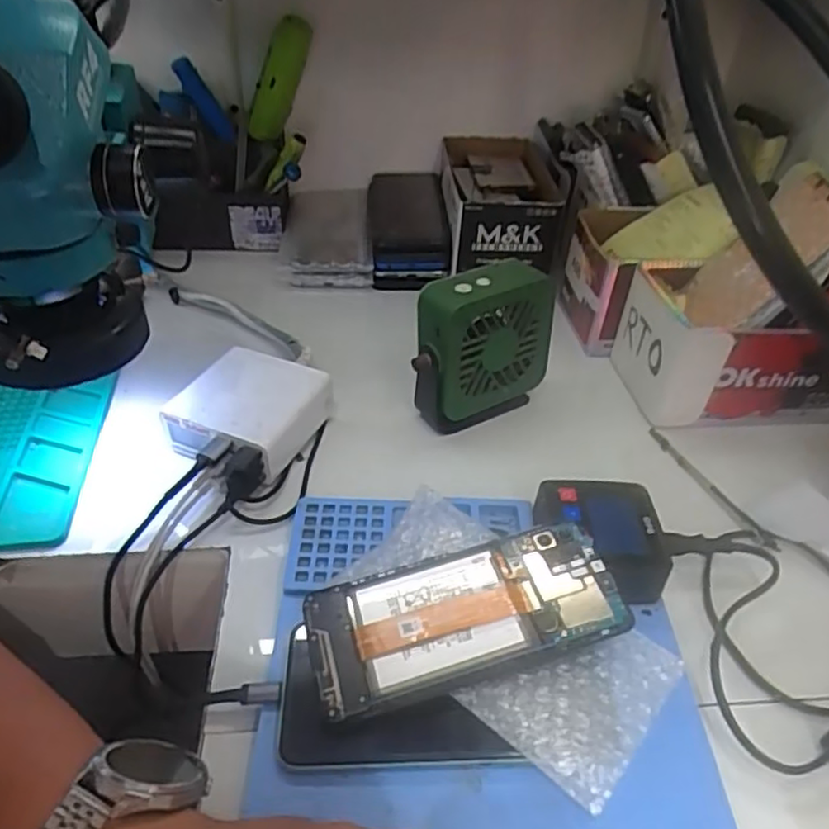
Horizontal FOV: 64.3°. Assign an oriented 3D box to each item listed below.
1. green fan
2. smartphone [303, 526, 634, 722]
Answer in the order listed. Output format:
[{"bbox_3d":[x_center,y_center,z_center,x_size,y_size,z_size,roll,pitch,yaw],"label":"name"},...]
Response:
[{"bbox_3d":[0.047,-0.044,0.484,0.105,0.122,0.045,-18,46,-24],"label":"green fan"},{"bbox_3d":[0.026,0.104,0.340,0.157,0.012,0.071,-13,44,-6],"label":"smartphone"}]

